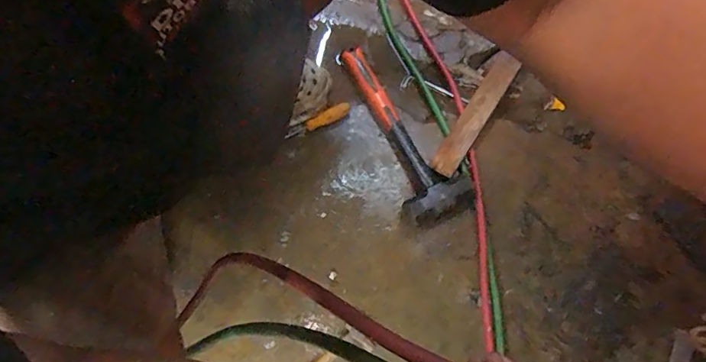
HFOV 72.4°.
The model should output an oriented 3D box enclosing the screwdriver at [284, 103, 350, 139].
[{"bbox_3d":[-0.064,-0.109,0.885,0.126,0.019,0.019,-25,69,6],"label":"screwdriver"}]

